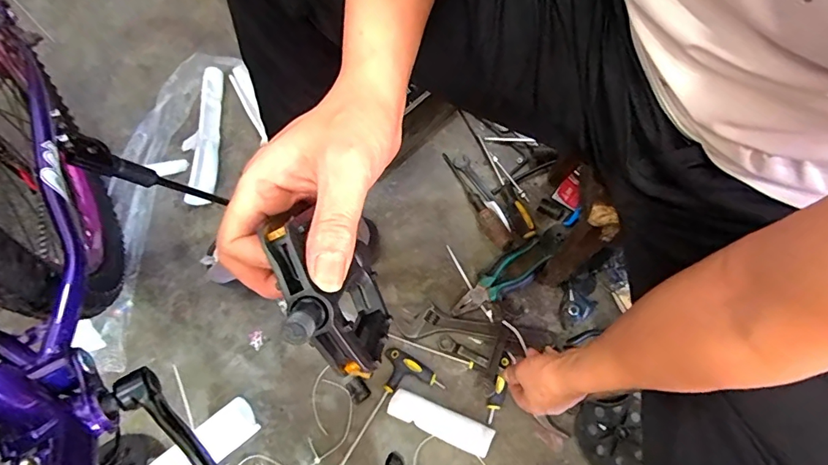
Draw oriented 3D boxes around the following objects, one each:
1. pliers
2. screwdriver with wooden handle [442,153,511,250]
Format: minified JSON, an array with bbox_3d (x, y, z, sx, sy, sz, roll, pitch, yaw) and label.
[{"bbox_3d":[0.137,0.075,0.718,0.182,0.017,0.058,-33,70,-12],"label":"pliers"},{"bbox_3d":[0.103,-0.058,0.778,0.032,0.033,0.207,-25,69,-9],"label":"screwdriver with wooden handle"}]

